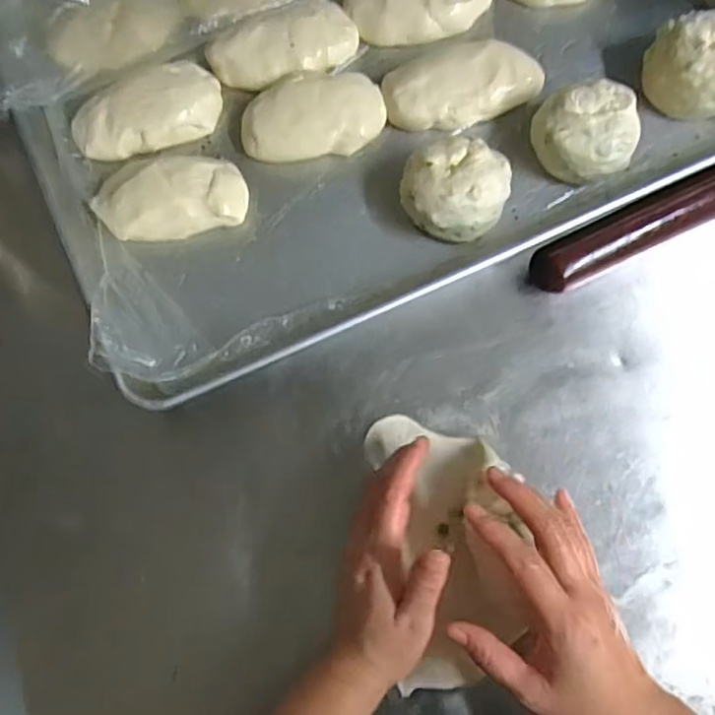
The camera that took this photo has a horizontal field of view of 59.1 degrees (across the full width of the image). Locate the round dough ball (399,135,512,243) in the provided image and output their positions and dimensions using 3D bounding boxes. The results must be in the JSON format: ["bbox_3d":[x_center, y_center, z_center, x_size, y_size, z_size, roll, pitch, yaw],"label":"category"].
[{"bbox_3d":[0.077,-0.132,0.495,0.083,0.050,0.072,12,78,3],"label":"round dough ball"}]

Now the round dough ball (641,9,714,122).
[{"bbox_3d":[0.278,-0.237,0.517,0.069,0.053,0.070,0,77,0],"label":"round dough ball"}]

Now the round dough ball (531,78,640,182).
[{"bbox_3d":[0.180,-0.176,0.505,0.072,0.054,0.066,0,77,0],"label":"round dough ball"}]

